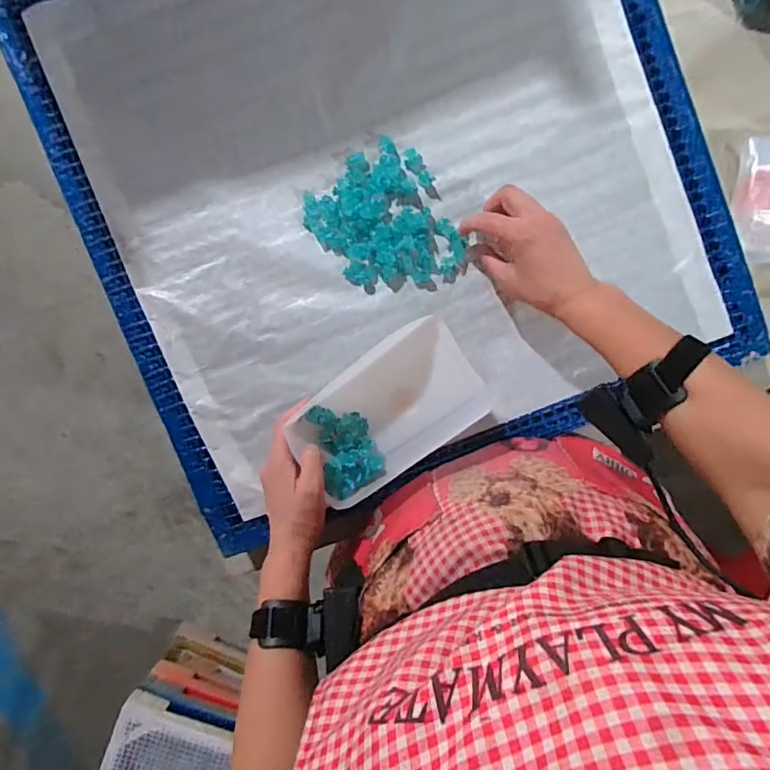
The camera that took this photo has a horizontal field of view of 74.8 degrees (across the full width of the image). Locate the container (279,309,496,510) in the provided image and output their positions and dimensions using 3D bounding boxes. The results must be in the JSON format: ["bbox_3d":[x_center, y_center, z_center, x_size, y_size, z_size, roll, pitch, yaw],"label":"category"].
[{"bbox_3d":[0.003,0.027,0.476,0.175,0.043,0.109,-37,93,2],"label":"container"}]

